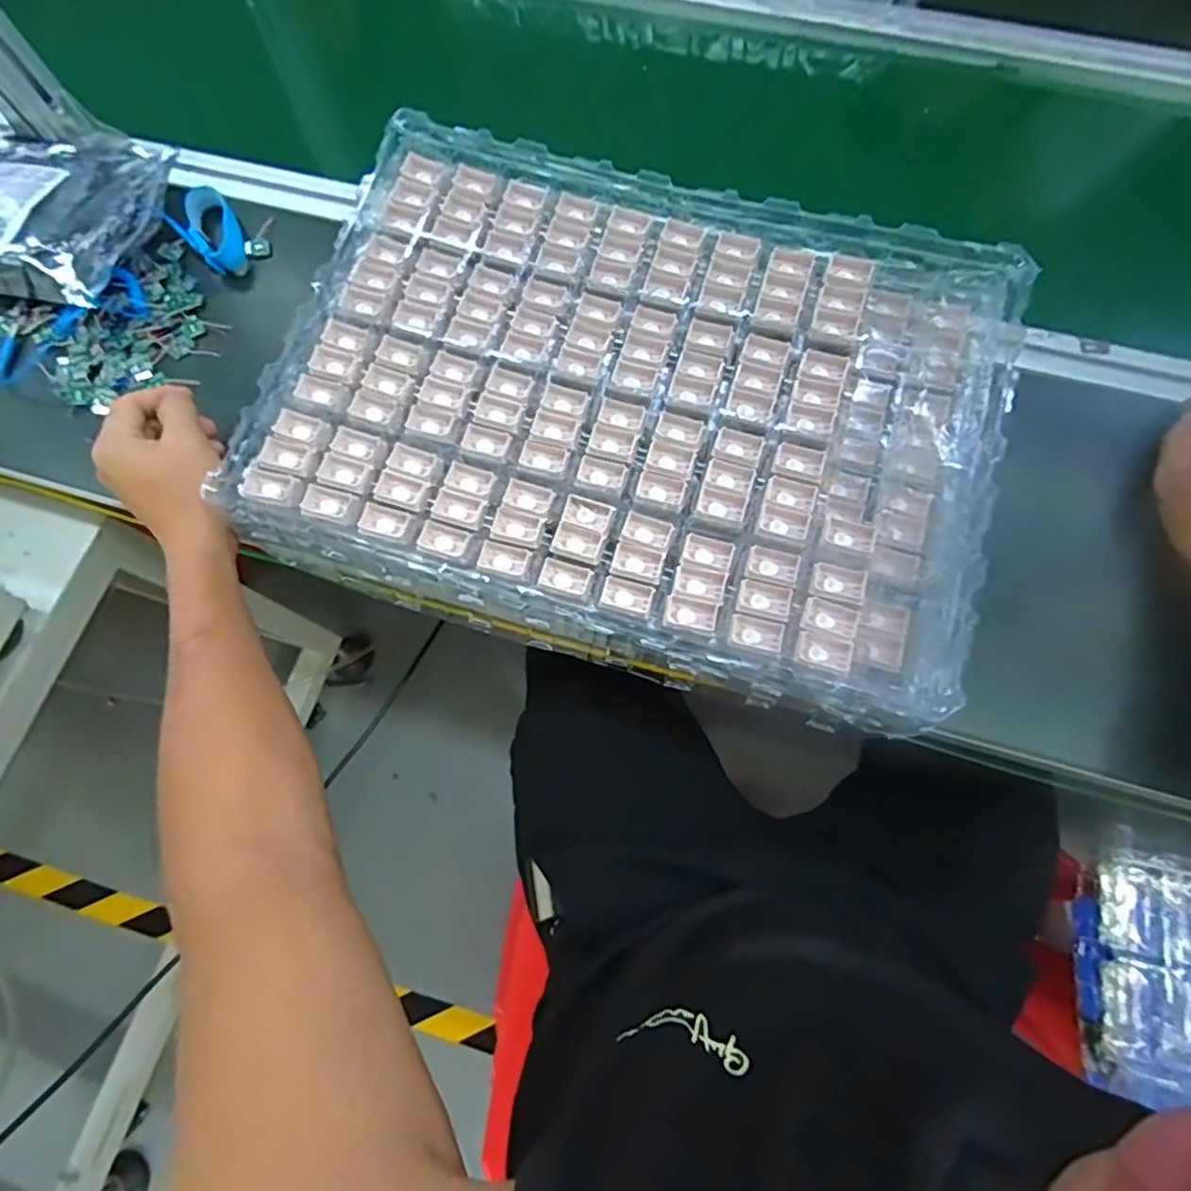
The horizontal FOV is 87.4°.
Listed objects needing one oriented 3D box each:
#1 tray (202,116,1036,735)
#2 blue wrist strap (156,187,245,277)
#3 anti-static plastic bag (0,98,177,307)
[{"bbox_3d":[0.023,-0.149,0.443,0.491,0.046,0.361,18,74,4],"label":"tray"},{"bbox_3d":[-0.331,-0.317,0.539,0.076,0.020,0.050,44,79,12],"label":"blue wrist strap"},{"bbox_3d":[-0.502,-0.346,0.539,0.258,0.039,0.194,11,74,4],"label":"anti-static plastic bag"}]

